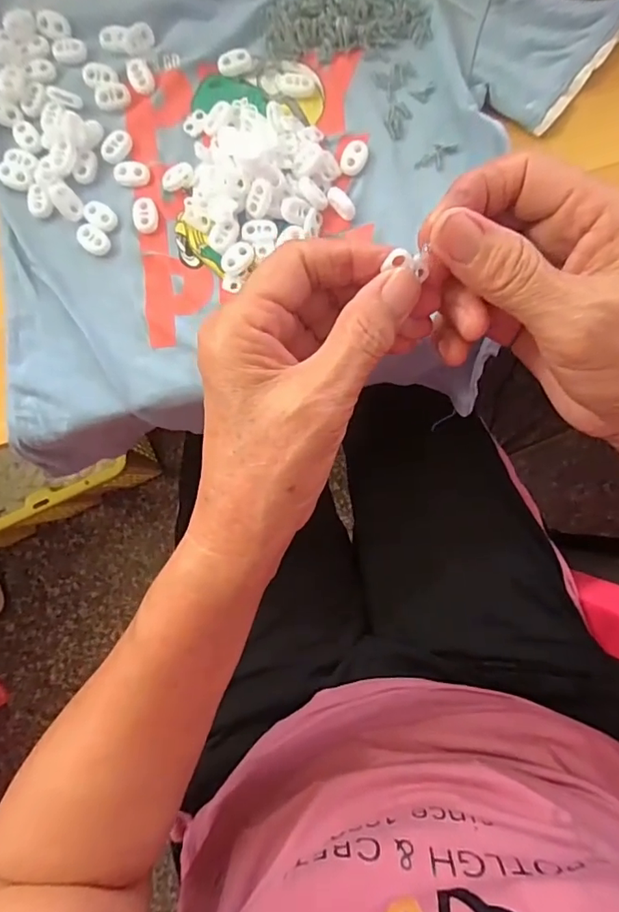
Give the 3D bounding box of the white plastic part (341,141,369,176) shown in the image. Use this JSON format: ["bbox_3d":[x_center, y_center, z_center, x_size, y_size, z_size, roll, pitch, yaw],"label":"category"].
[{"bbox_3d":[0.029,-0.191,0.328,0.015,0.004,0.023,18,84,4],"label":"white plastic part"}]

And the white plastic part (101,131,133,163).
[{"bbox_3d":[-0.126,-0.202,0.332,0.015,0.004,0.023,39,86,5],"label":"white plastic part"}]

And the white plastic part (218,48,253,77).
[{"bbox_3d":[-0.049,-0.260,0.338,0.022,0.005,0.013,-17,83,-1],"label":"white plastic part"}]

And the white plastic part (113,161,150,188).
[{"bbox_3d":[-0.114,-0.182,0.329,0.022,0.004,0.016,2,83,2],"label":"white plastic part"}]

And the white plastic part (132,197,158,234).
[{"bbox_3d":[-0.104,-0.154,0.326,0.014,0.004,0.022,-7,83,1],"label":"white plastic part"}]

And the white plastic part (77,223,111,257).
[{"bbox_3d":[-0.137,-0.138,0.326,0.023,0.005,0.015,35,85,5],"label":"white plastic part"}]

